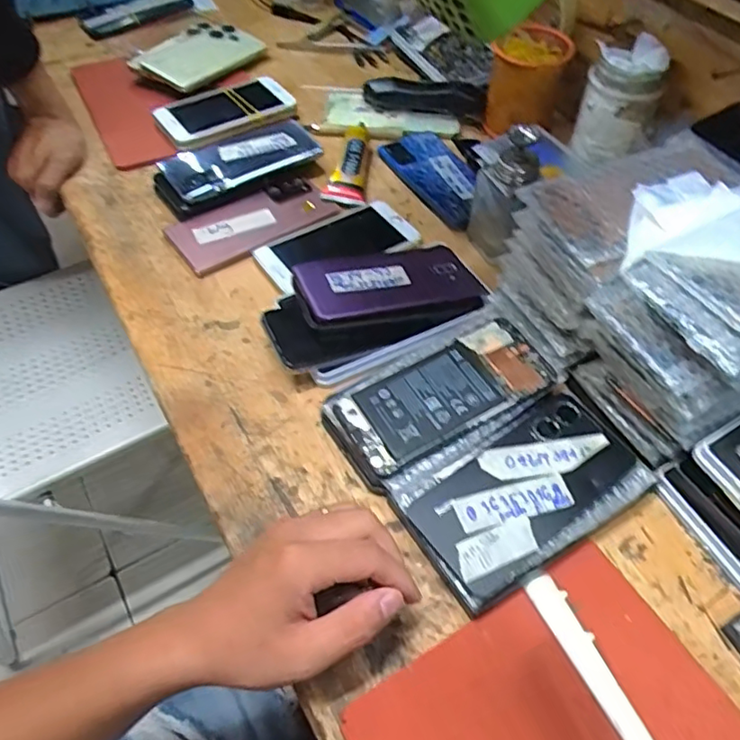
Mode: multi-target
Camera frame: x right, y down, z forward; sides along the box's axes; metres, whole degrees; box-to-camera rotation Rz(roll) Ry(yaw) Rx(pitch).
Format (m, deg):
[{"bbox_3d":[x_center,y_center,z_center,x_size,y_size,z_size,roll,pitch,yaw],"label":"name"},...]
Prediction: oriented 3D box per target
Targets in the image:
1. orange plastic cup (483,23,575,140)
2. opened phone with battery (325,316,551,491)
[{"bbox_3d":[0.181,-0.338,0.713,0.084,0.090,0.090,8,53,5],"label":"orange plastic cup"},{"bbox_3d":[0.055,0.016,0.465,0.171,0.017,0.078,-26,57,-20],"label":"opened phone with battery"}]

